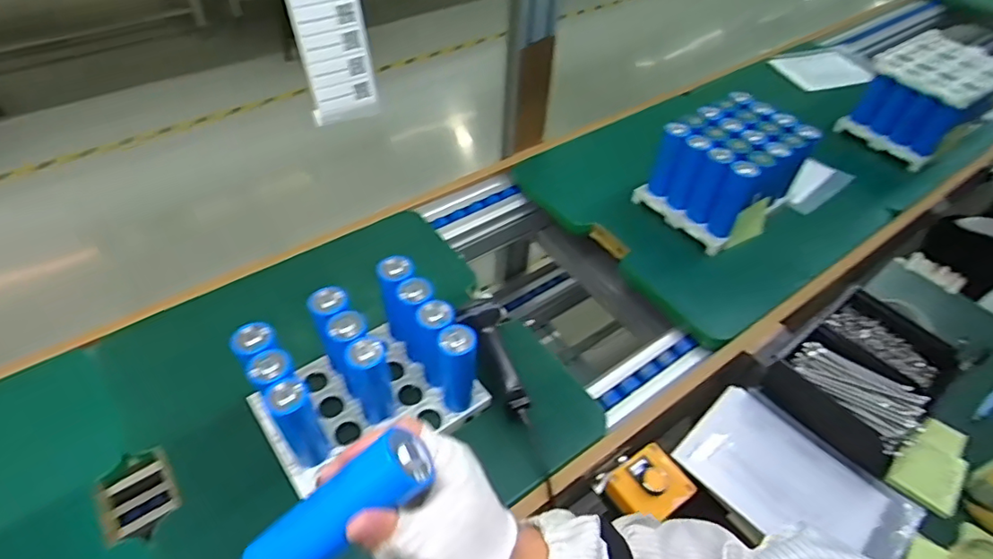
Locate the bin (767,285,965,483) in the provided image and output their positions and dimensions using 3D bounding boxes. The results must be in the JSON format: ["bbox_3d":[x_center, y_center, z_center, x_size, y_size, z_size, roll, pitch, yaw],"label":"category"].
[{"bbox_3d":[0.473,0.123,0.717,0.230,0.079,0.162,-30,56,-26],"label":"bin"}]

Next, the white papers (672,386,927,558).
[{"bbox_3d":[0.357,0.244,0.664,0.157,0.022,0.237,-30,57,-27],"label":"white papers"}]

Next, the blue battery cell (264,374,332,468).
[{"bbox_3d":[-0.204,0.149,0.568,0.046,0.124,0.037,-29,56,-26],"label":"blue battery cell"}]

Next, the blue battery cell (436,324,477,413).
[{"bbox_3d":[-0.044,0.102,0.617,0.037,0.122,0.037,1,48,-2],"label":"blue battery cell"}]

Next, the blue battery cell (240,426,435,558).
[{"bbox_3d":[-0.099,0.144,0.331,0.127,0.030,0.036,-39,54,8],"label":"blue battery cell"}]

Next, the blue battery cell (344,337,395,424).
[{"bbox_3d":[-0.138,0.114,0.606,0.043,0.124,0.040,-14,51,-15],"label":"blue battery cell"}]

